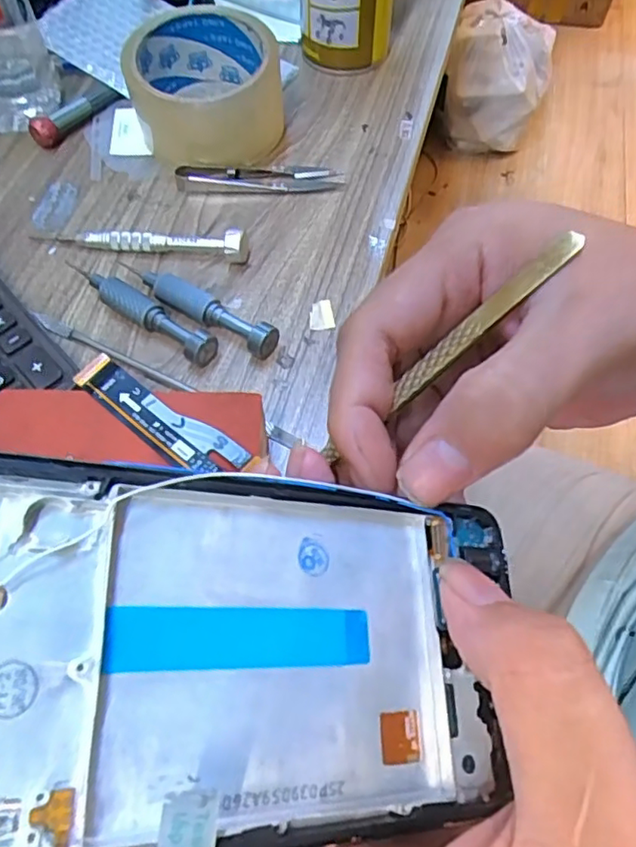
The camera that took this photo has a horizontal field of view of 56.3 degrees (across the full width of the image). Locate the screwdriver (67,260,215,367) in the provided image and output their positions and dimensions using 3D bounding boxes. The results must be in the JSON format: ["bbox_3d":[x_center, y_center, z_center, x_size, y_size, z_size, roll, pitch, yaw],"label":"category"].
[{"bbox_3d":[-0.095,-0.062,0.320,0.098,0.017,0.017,35,66,18],"label":"screwdriver"}]

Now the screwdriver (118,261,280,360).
[{"bbox_3d":[-0.067,-0.065,0.321,0.101,0.017,0.015,29,64,15],"label":"screwdriver"}]

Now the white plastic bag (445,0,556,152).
[{"bbox_3d":[0.464,-0.890,1.527,0.242,0.222,0.310,13,61,7],"label":"white plastic bag"}]

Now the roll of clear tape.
[{"bbox_3d":[-0.071,-0.218,0.385,0.090,0.057,0.090,-4,60,-3],"label":"roll of clear tape"}]

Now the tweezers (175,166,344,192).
[{"bbox_3d":[-0.037,-0.156,0.379,0.104,0.010,0.021,0,60,0],"label":"tweezers"}]

